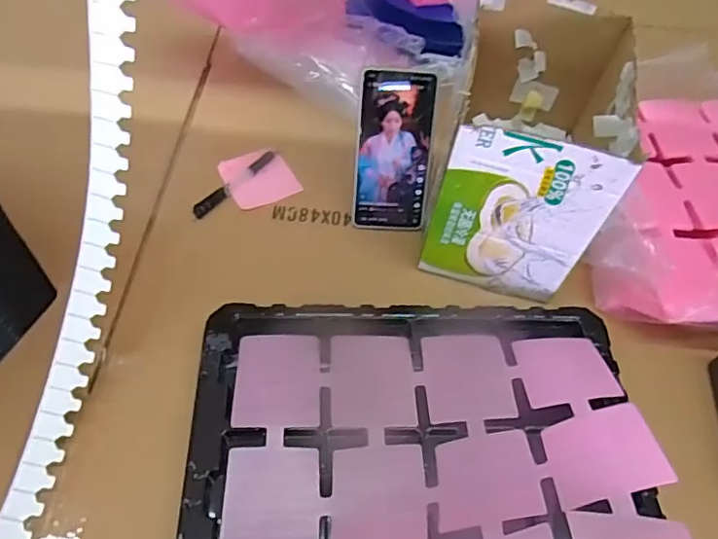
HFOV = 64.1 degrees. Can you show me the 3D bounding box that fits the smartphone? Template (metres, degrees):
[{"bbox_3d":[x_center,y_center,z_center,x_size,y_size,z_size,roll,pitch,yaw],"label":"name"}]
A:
[{"bbox_3d":[0.036,-0.120,0.593,0.078,0.167,0.009,1,26,-5],"label":"smartphone"}]

